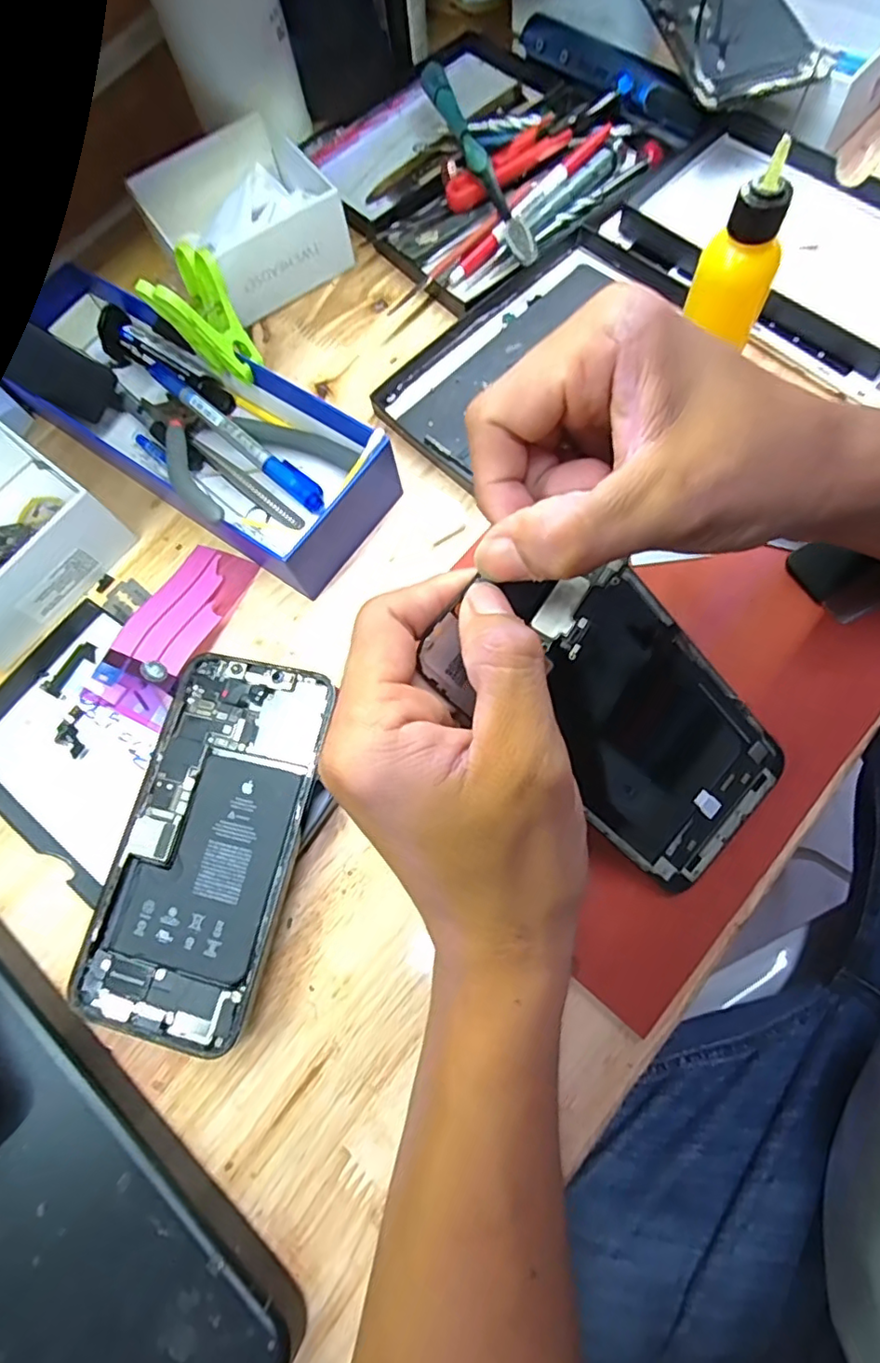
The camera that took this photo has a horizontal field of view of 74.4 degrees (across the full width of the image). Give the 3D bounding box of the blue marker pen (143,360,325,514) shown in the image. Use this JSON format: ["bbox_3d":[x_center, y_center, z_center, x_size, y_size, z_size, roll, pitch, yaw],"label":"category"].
[{"bbox_3d":[-0.113,-0.136,0.324,0.124,0.013,0.014,39,79,4],"label":"blue marker pen"}]

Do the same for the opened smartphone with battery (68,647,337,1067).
[{"bbox_3d":[-0.101,0.067,0.255,0.079,0.005,0.159,10,74,10],"label":"opened smartphone with battery"}]

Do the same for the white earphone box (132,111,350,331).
[{"bbox_3d":[-0.127,-0.296,0.369,0.104,0.040,0.111,-34,73,-6],"label":"white earphone box"}]

